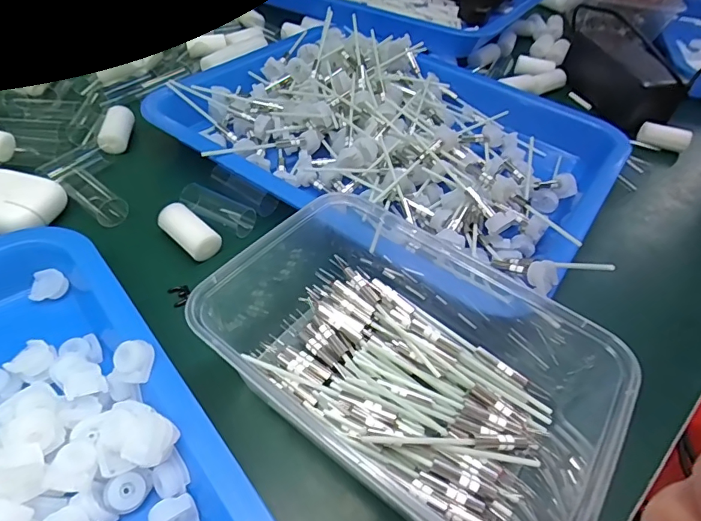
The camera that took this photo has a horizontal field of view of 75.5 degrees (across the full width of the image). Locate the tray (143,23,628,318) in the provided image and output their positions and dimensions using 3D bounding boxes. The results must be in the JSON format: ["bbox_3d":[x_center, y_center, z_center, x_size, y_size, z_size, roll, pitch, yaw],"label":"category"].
[{"bbox_3d":[0.033,-0.121,0.367,0.342,0.045,0.268,30,51,22],"label":"tray"}]

